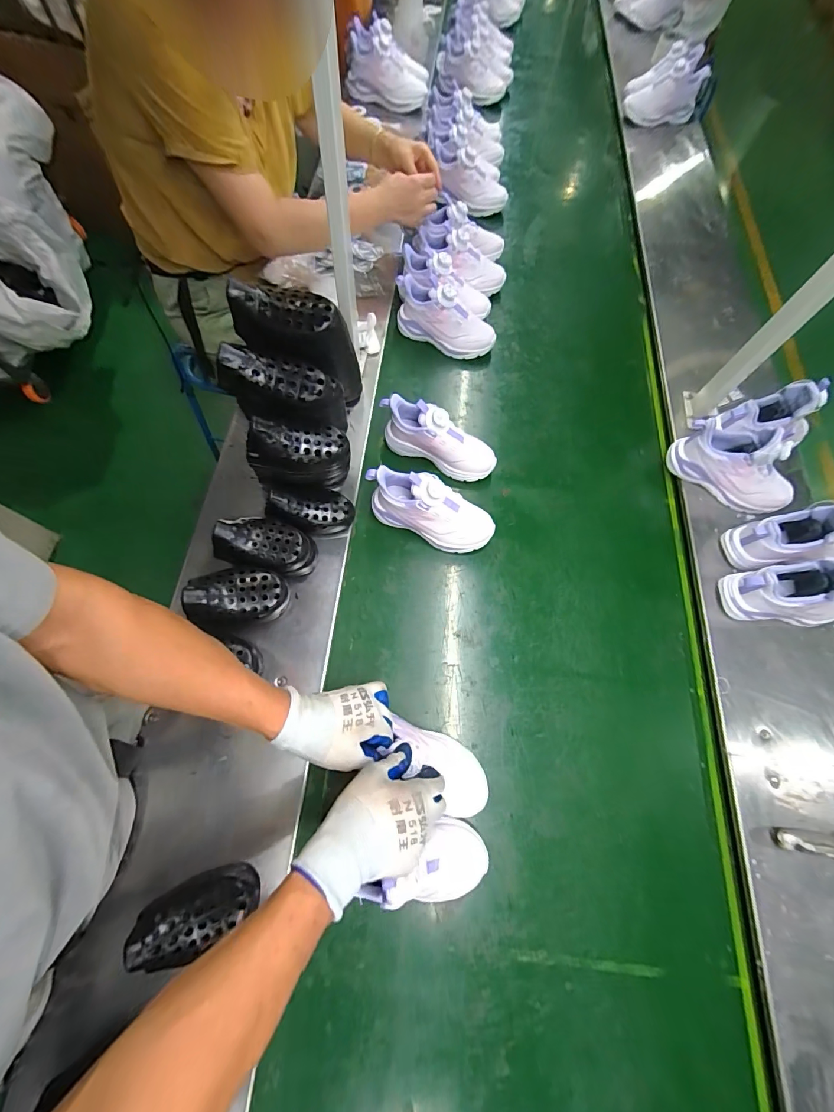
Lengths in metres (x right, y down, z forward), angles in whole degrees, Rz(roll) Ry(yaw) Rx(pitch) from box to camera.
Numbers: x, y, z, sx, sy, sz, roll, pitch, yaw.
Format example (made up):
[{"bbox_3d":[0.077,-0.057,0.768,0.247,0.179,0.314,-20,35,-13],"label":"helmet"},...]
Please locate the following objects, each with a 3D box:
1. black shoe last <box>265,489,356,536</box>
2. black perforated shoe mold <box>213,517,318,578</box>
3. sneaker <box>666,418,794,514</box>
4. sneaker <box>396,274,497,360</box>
[{"bbox_3d":[-0.162,-0.069,0.606,0.129,0.053,0.063,7,66,-25],"label":"black shoe last"},{"bbox_3d":[-0.208,-0.010,0.561,0.116,0.113,0.075,12,71,4],"label":"black perforated shoe mold"},{"bbox_3d":[0.542,-0.158,0.655,0.201,0.105,0.081,31,71,11],"label":"sneaker"},{"bbox_3d":[0.057,-0.473,0.778,0.213,0.119,0.074,27,69,-6],"label":"sneaker"}]

